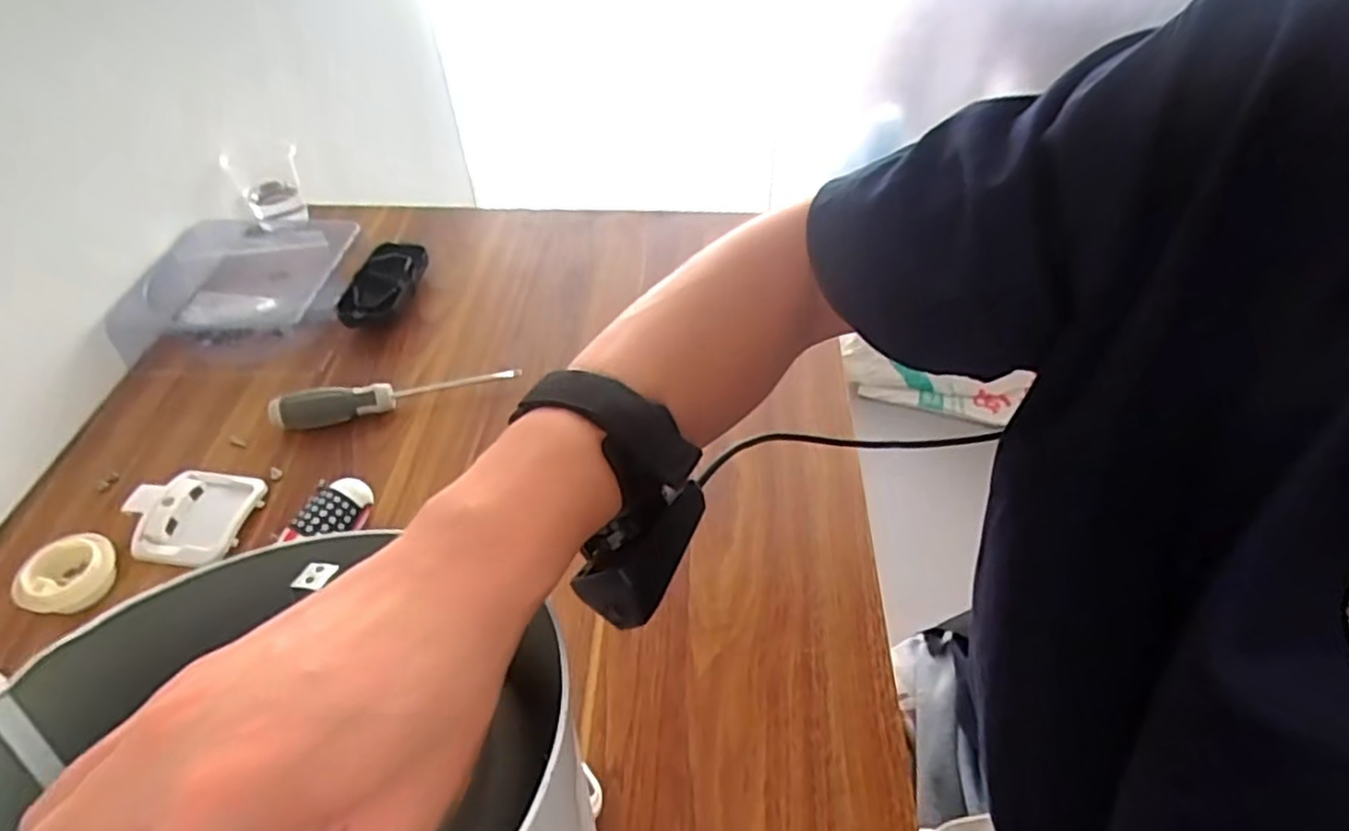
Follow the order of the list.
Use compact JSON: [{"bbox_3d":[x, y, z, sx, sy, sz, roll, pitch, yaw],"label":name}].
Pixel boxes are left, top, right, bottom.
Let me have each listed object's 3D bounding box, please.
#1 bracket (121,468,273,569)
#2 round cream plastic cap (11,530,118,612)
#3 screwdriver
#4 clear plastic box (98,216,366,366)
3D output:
[{"bbox_3d":[-0.338,0.069,0.496,0.080,0.020,0.071,3,47,5],"label":"bracket"},{"bbox_3d":[-0.392,0.103,0.459,0.041,0.028,0.053,28,53,25],"label":"round cream plastic cap"},{"bbox_3d":[-0.221,-0.019,0.566,0.188,0.025,0.021,-12,48,-10],"label":"screwdriver"},{"bbox_3d":[-0.391,-0.114,0.646,0.163,0.053,0.170,1,47,2],"label":"clear plastic box"}]

